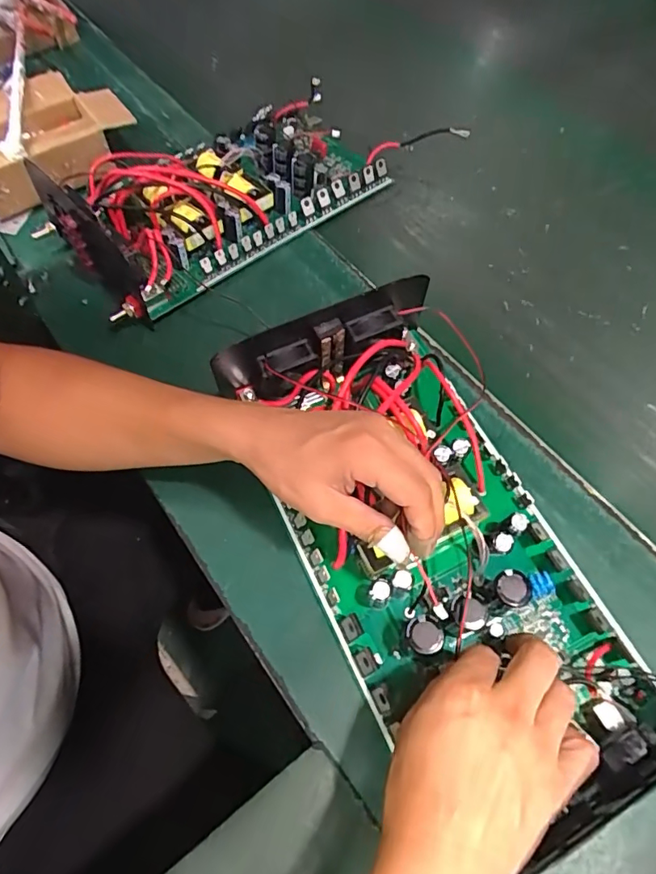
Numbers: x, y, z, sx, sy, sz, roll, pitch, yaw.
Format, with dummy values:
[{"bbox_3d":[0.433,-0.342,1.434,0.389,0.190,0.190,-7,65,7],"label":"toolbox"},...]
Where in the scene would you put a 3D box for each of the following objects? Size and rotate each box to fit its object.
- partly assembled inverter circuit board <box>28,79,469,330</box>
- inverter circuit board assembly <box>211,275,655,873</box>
[{"bbox_3d":[-0.094,-0.281,0.559,0.382,0.077,0.187,-32,66,-17],"label":"partly assembled inverter circuit board"},{"bbox_3d":[0.077,0.061,0.367,0.185,0.090,0.361,-23,63,-13],"label":"inverter circuit board assembly"}]

